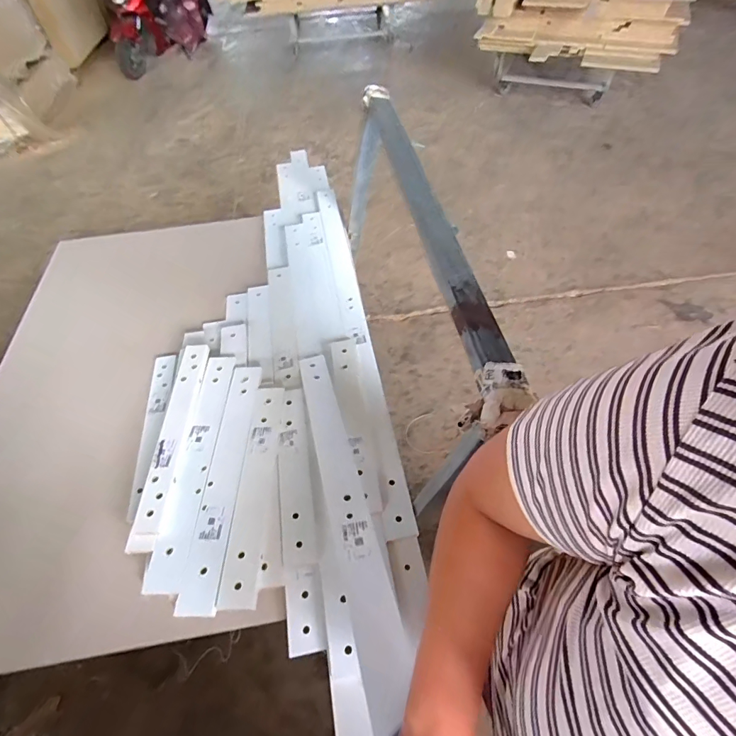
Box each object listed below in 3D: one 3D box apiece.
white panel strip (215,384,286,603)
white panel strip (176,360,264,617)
[{"bbox_3d":[-0.207,0.211,0.745,0.061,0.016,0.405,0,52,1],"label":"white panel strip"},{"bbox_3d":[-0.268,0.191,0.756,0.064,0.016,0.468,0,52,1],"label":"white panel strip"}]

